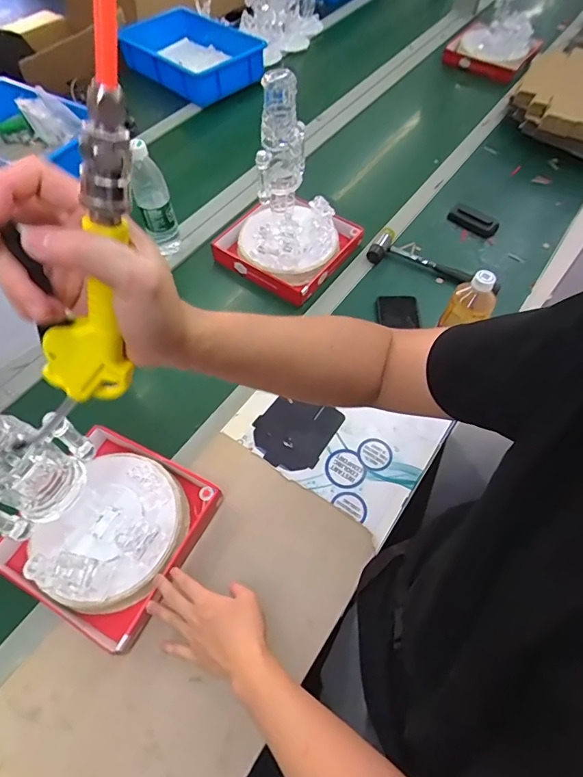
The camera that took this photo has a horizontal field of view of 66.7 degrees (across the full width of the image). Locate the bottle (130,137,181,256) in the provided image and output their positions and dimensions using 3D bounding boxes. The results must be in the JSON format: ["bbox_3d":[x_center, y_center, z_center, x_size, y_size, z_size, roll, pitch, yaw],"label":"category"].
[{"bbox_3d":[-0.270,-0.366,0.872,0.066,0.221,0.056,-17,59,-10],"label":"bottle"}]

